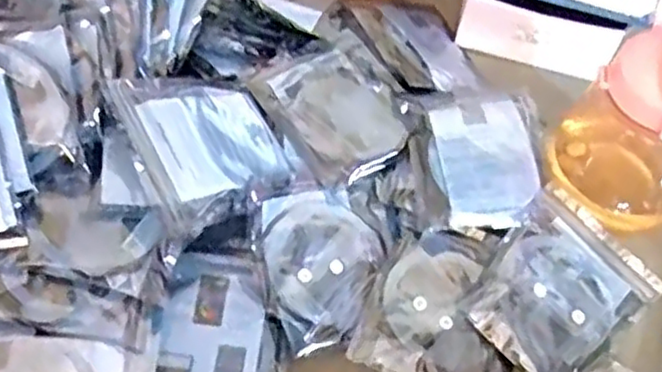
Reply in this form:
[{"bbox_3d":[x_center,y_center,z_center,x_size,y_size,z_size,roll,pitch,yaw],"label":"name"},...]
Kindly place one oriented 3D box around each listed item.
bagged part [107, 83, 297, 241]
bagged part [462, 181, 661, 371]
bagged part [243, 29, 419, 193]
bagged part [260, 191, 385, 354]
[{"bbox_3d":[-0.093,-0.034,0.544,0.130,0.019,0.124,-16,72,-46],"label":"bagged part"},{"bbox_3d":[0.184,0.082,0.554,0.112,0.025,0.147,39,62,22],"label":"bagged part"},{"bbox_3d":[0.009,-0.070,0.618,0.120,0.020,0.129,-30,62,-21],"label":"bagged part"},{"bbox_3d":[-0.006,0.060,0.550,0.100,0.015,0.116,-21,75,-24],"label":"bagged part"}]

